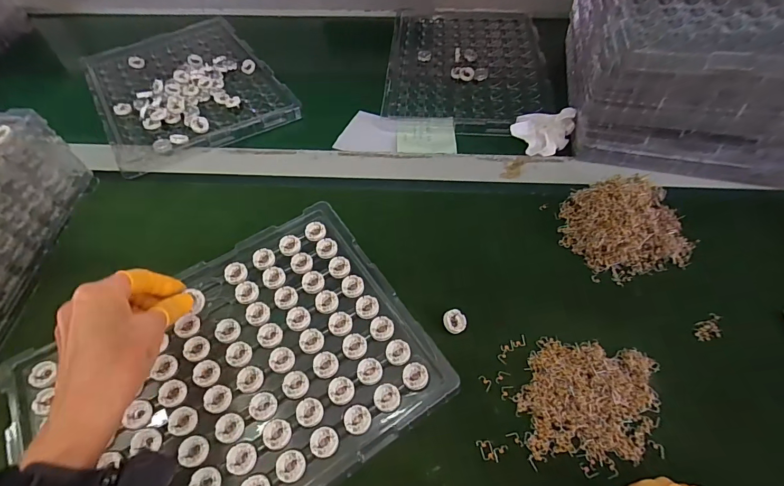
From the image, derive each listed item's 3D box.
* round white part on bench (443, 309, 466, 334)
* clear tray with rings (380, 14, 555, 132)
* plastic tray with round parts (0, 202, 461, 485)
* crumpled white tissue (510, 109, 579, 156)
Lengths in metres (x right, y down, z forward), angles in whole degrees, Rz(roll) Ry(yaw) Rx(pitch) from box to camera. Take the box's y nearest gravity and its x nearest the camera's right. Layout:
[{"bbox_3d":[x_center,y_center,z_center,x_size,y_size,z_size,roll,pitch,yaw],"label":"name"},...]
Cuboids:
[{"bbox_3d":[0.062,0.078,0.393,0.022,0.008,0.024,0,54,0],"label":"round white part on bench"},{"bbox_3d":[0.124,-0.298,0.657,0.253,0.015,0.350,4,54,3],"label":"clear tray with rings"},{"bbox_3d":[-0.144,0.121,0.363,0.339,0.021,0.251,-29,59,-20],"label":"plastic tray with round parts"},{"bbox_3d":[0.201,-0.151,0.532,0.073,0.043,0.071,22,57,15],"label":"crumpled white tissue"}]

